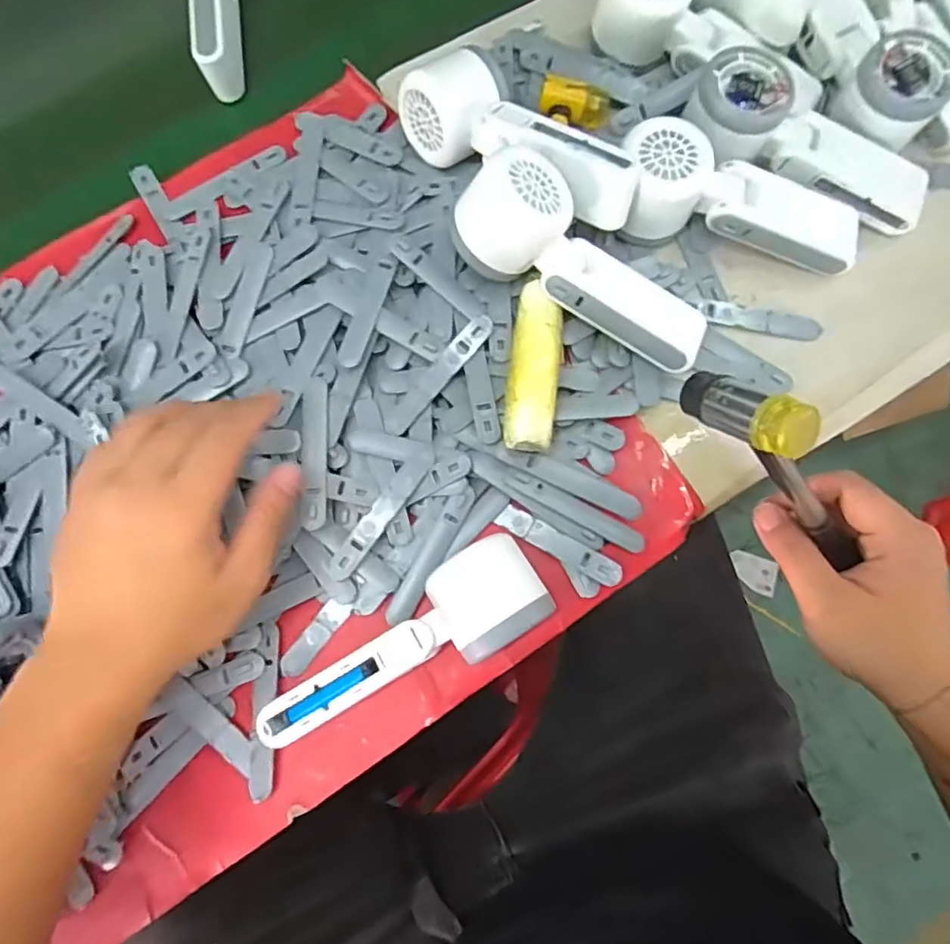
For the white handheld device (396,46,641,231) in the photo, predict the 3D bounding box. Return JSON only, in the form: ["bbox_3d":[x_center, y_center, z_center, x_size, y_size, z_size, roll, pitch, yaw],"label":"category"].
[{"bbox_3d":[0.025,-0.203,0.368,0.061,0.061,0.160,-43,80,-8],"label":"white handheld device"}]

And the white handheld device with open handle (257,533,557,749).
[{"bbox_3d":[-0.038,0.099,0.330,0.166,0.037,0.054,-31,79,-6],"label":"white handheld device with open handle"}]

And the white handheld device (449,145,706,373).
[{"bbox_3d":[0.068,-0.124,0.349,0.166,0.045,0.067,34,81,-8],"label":"white handheld device"}]

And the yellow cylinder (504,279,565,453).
[{"bbox_3d":[0.037,-0.063,0.360,0.030,0.029,0.105,8,78,3],"label":"yellow cylinder"}]

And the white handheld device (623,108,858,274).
[{"bbox_3d":[0.167,-0.173,0.381,0.165,0.050,0.060,15,80,-10],"label":"white handheld device"}]

